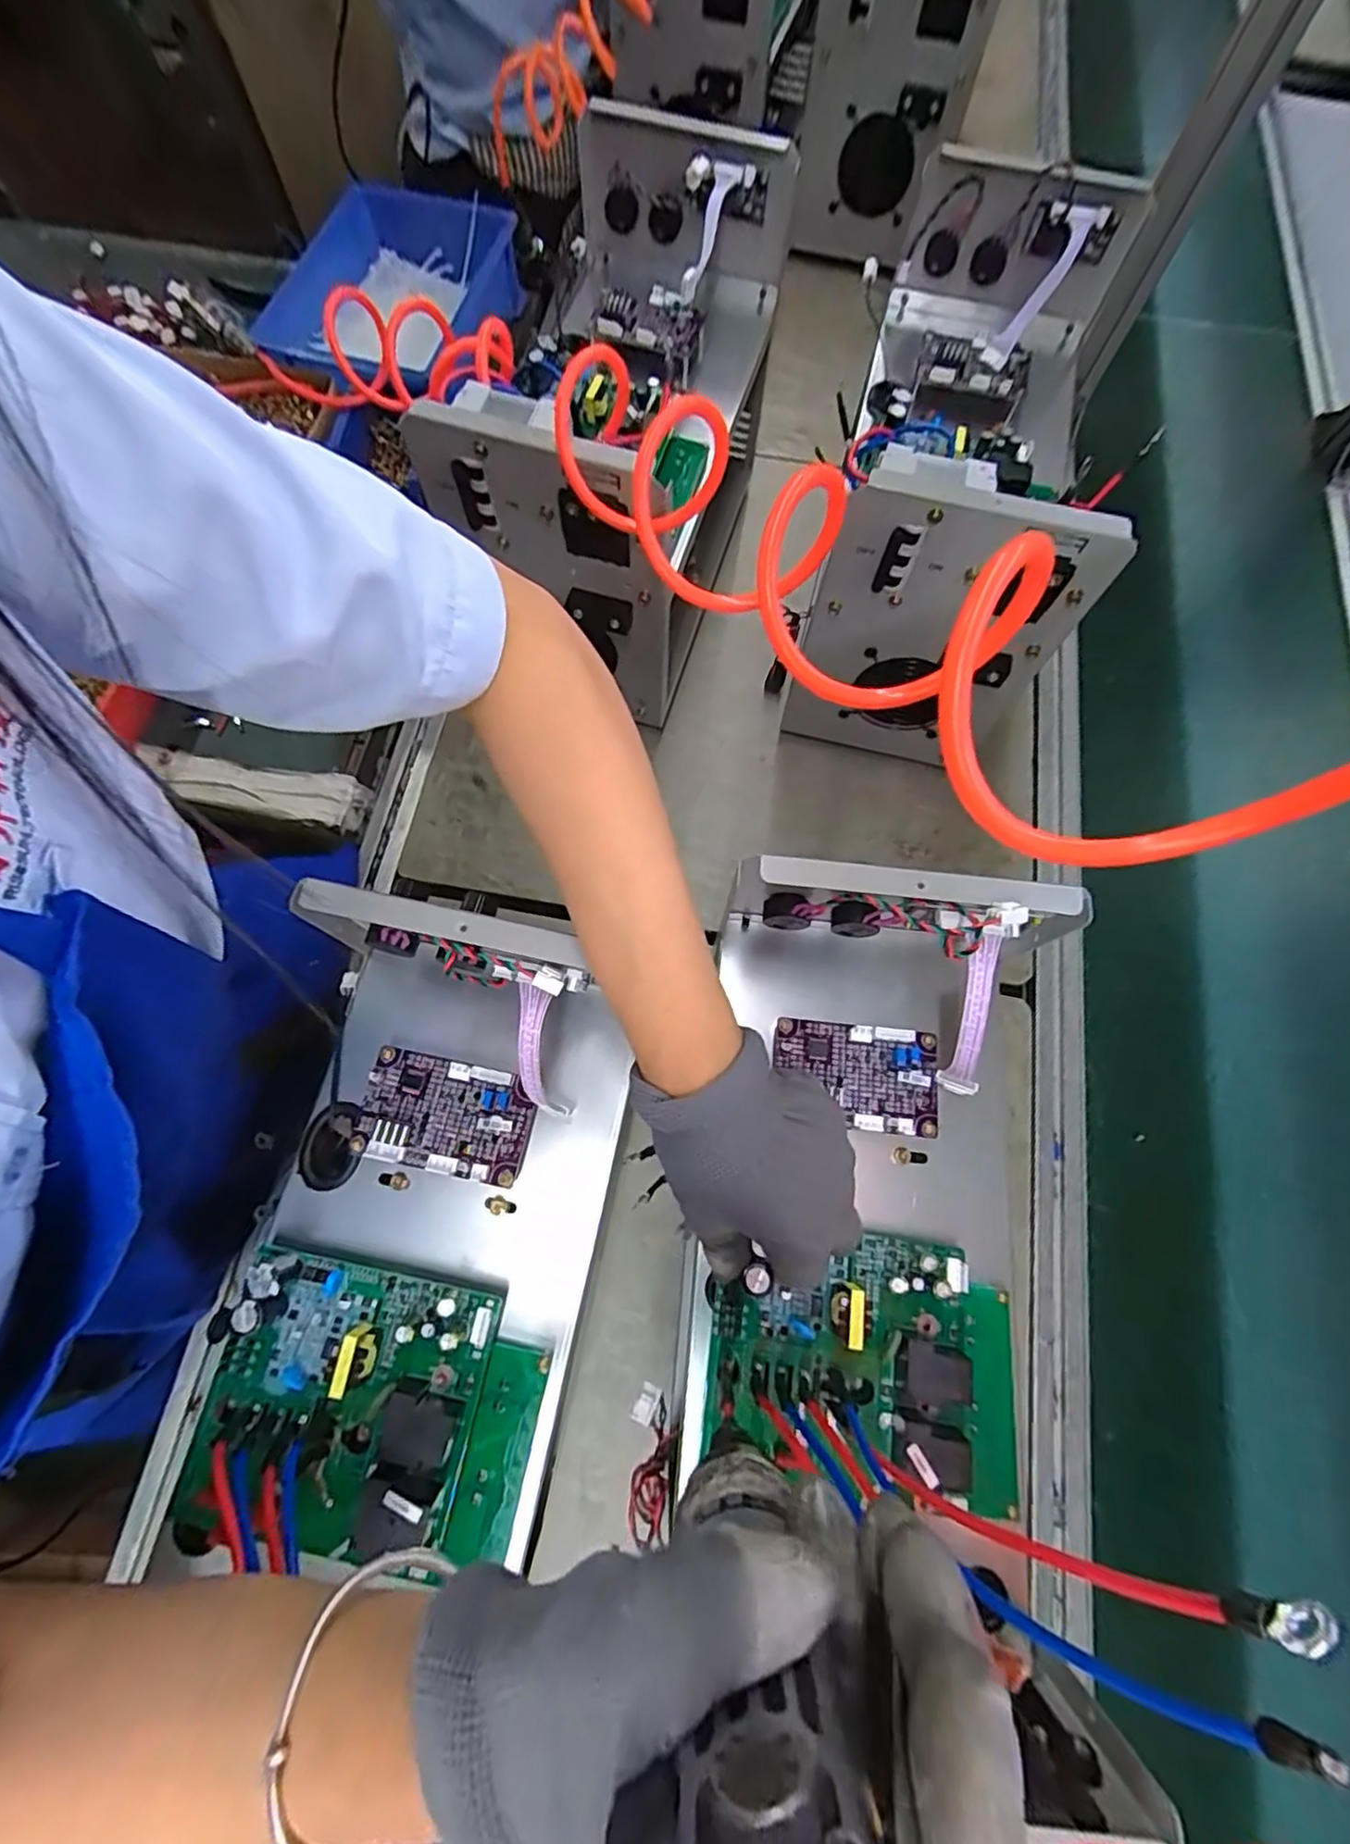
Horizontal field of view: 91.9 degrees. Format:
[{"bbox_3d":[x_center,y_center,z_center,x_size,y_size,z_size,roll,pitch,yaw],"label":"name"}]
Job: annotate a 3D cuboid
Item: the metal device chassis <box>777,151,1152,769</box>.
[{"bbox_3d":[0.237,-0.373,0.583,0.194,0.276,0.370,15,74,4],"label":"metal device chassis"}]

